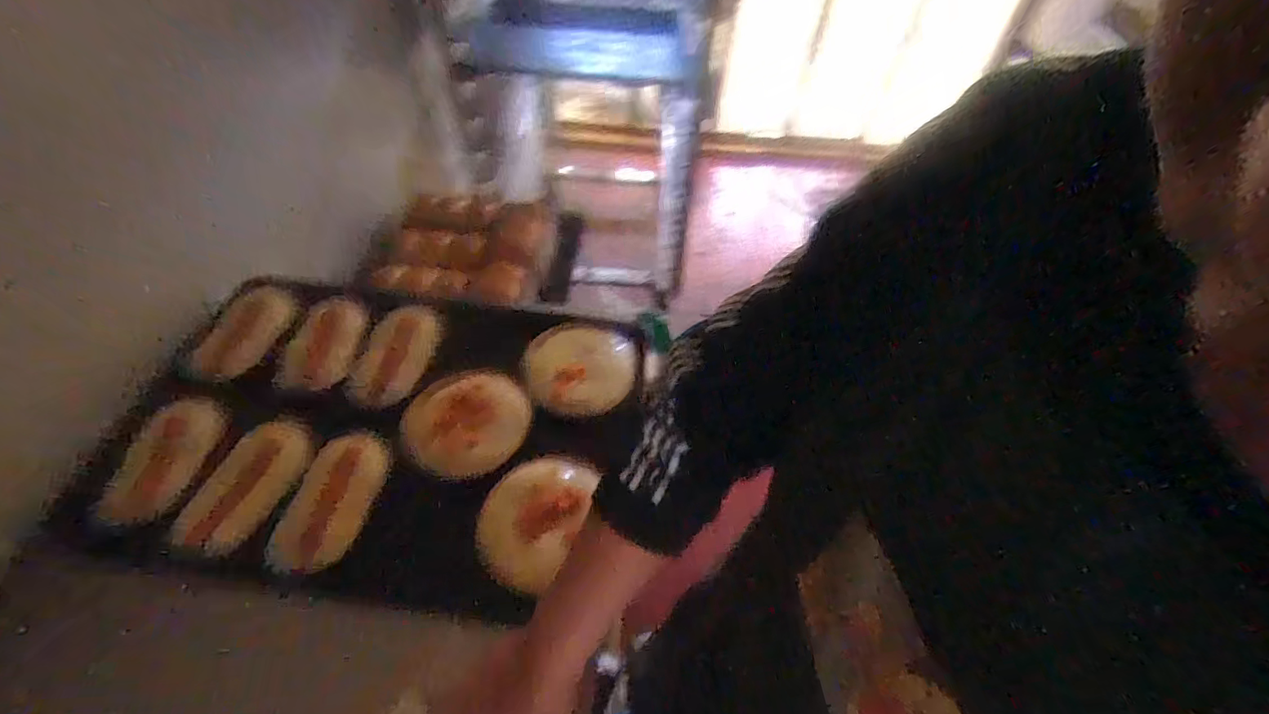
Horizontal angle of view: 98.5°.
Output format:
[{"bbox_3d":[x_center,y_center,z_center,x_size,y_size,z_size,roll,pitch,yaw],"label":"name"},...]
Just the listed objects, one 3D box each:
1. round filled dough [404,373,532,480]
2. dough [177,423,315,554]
[{"bbox_3d":[-0.205,0.075,0.677,0.146,0.022,0.148,2,52,-2],"label":"round filled dough"},{"bbox_3d":[-0.445,0.147,0.634,0.065,0.030,0.160,15,52,8],"label":"dough"}]

